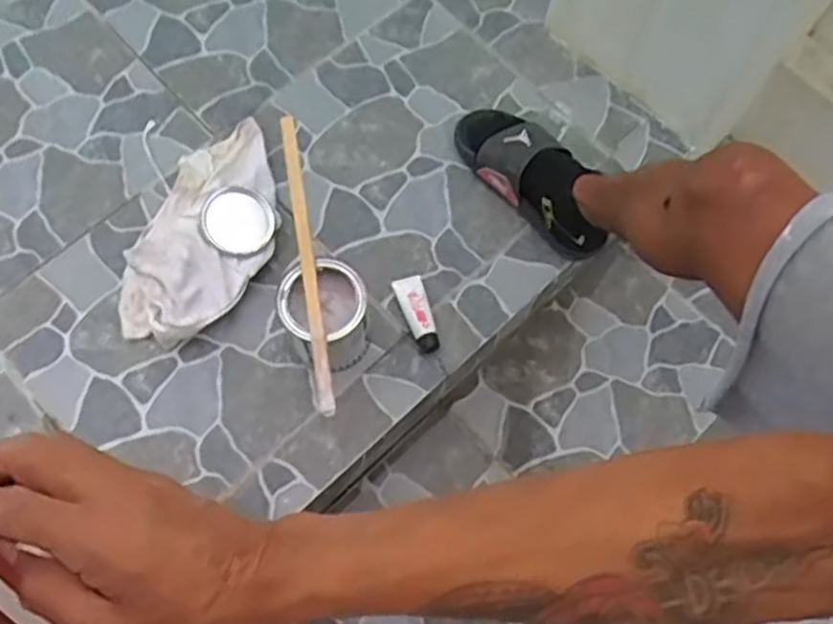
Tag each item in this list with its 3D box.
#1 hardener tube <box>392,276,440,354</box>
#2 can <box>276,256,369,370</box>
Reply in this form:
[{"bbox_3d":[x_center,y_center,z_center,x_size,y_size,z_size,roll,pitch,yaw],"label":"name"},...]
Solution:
[{"bbox_3d":[0.004,0.002,0.984,0.036,0.021,0.103,-20,75,-7],"label":"hardener tube"},{"bbox_3d":[-0.109,0.007,0.920,0.102,0.121,0.111,0,68,0],"label":"can"}]

